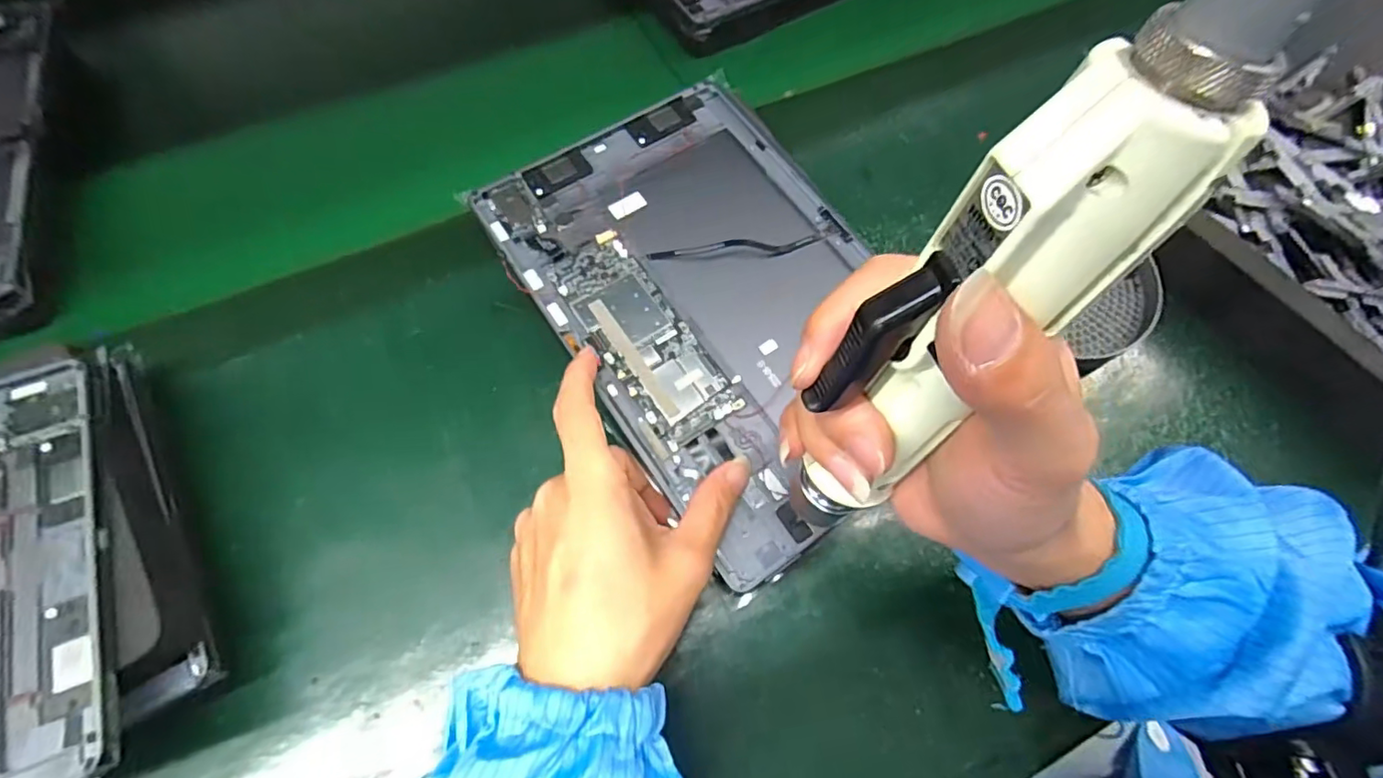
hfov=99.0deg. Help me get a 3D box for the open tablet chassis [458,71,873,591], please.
[{"bbox_3d":[0.014,-0.048,0.311,0.168,0.012,0.251,-29,74,-12],"label":"open tablet chassis"}]

